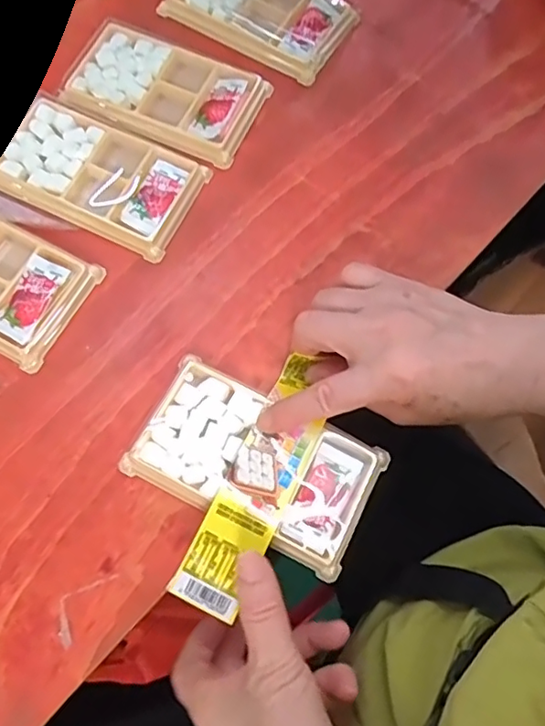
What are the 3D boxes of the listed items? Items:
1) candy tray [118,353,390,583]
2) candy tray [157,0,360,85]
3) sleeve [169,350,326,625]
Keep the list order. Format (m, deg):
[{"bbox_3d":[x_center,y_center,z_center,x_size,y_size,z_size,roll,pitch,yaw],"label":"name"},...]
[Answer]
[{"bbox_3d":[-0.009,0.057,0.328,0.135,0.013,0.078,27,73,6],"label":"candy tray"},{"bbox_3d":[-0.010,-0.279,0.434,0.137,0.014,0.083,31,74,7],"label":"candy tray"},{"bbox_3d":[-0.005,0.065,0.321,0.037,0.009,0.148,25,67,5],"label":"sleeve"}]

